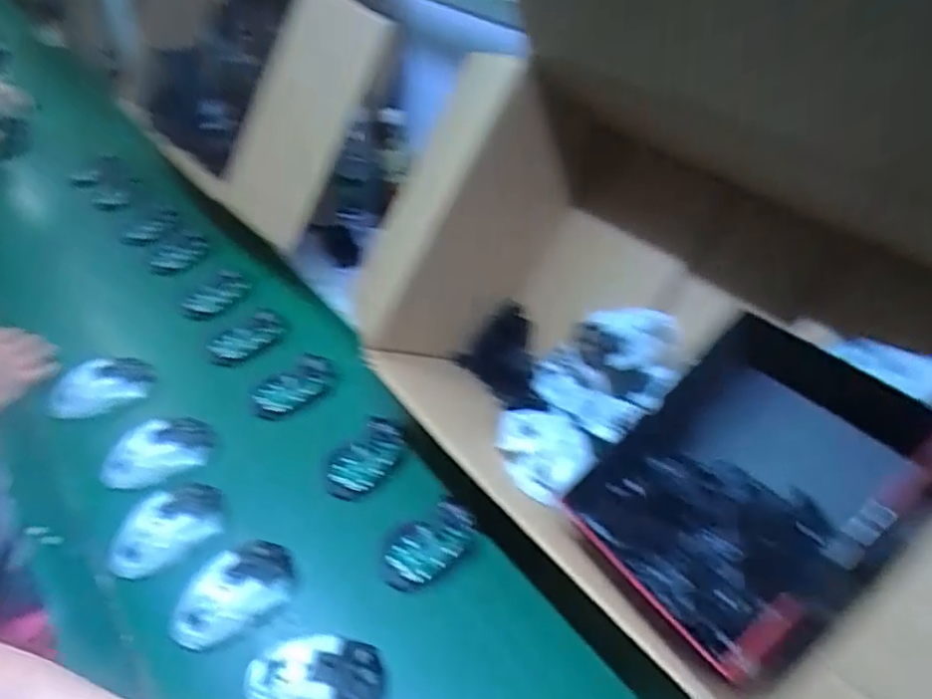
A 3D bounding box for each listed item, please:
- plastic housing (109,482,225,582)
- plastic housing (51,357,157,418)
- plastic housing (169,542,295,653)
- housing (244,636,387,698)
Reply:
[{"bbox_3d":[-0.310,0.181,0.643,0.116,0.035,0.075,-23,47,-25],"label":"plastic housing"},{"bbox_3d":[-0.463,0.047,0.791,0.119,0.041,0.077,-16,44,-19],"label":"plastic housing"},{"bbox_3d":[-0.220,0.233,0.594,0.065,0.038,0.119,33,50,31],"label":"plastic housing"},{"bbox_3d":[-0.137,0.289,0.537,0.131,0.034,0.064,1,41,0],"label":"housing"}]

